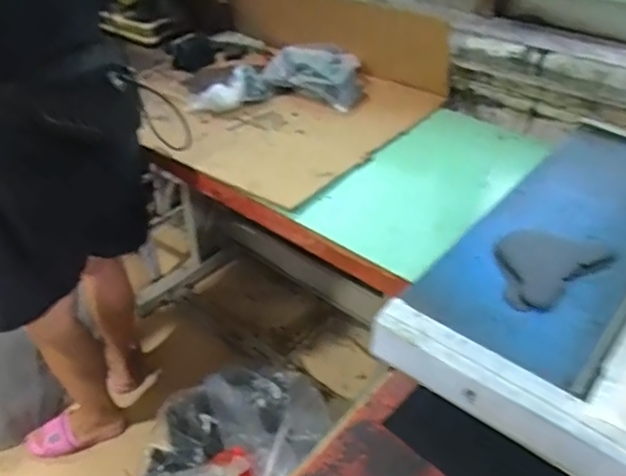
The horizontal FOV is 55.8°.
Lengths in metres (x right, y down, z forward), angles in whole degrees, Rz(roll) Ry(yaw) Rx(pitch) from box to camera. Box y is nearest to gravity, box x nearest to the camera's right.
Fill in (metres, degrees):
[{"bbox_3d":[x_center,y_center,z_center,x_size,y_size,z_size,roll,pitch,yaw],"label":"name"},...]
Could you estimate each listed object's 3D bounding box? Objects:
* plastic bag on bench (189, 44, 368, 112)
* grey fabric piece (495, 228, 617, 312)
[{"bbox_3d":[-0.073,-0.364,1.353,0.374,0.089,0.197,3,39,5],"label":"plastic bag on bench"},{"bbox_3d":[0.241,0.026,0.624,0.138,0.015,0.089,-24,44,-26],"label":"grey fabric piece"}]

